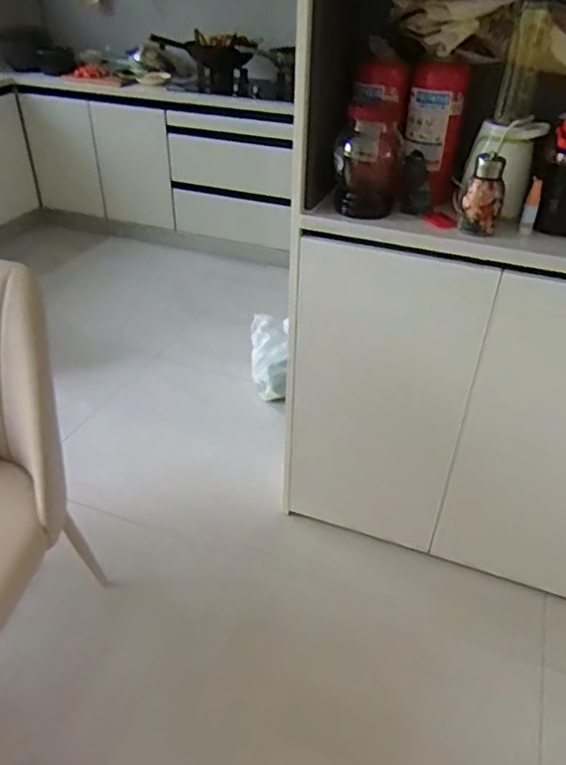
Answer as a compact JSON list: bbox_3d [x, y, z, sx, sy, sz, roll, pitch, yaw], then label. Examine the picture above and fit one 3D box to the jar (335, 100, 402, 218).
[{"bbox_3d":[0.174,-0.438,1.179,0.124,0.179,0.124,7,36,9],"label":"jar"}]

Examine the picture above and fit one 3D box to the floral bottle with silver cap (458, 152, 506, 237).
[{"bbox_3d":[0.370,-0.343,1.085,0.067,0.139,0.067,13,38,17],"label":"floral bottle with silver cap"}]

